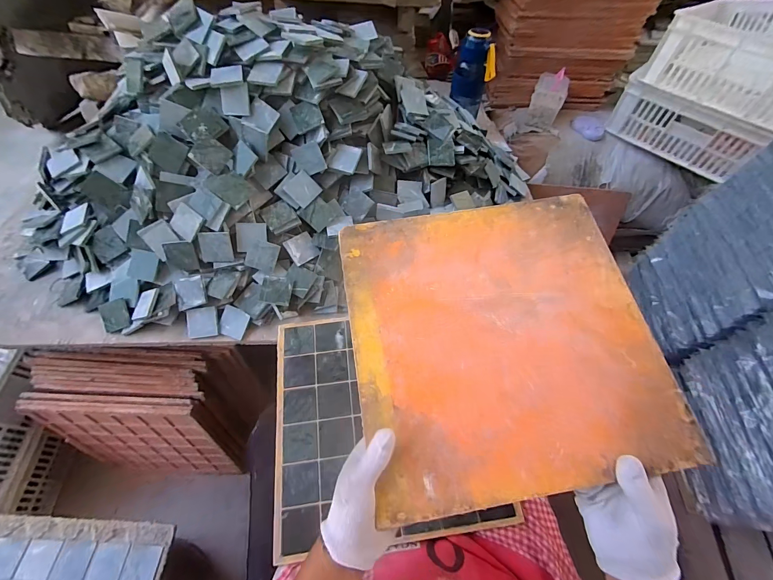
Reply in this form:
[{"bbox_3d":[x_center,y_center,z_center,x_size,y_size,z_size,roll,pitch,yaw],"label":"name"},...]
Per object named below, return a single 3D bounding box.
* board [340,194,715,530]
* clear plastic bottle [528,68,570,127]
[{"bbox_3d":[0.127,0.043,0.363,0.322,0.009,0.317,-9,67,-3],"label":"board"},{"bbox_3d":[0.476,-0.562,0.969,0.092,0.135,0.081,19,59,11],"label":"clear plastic bottle"}]

